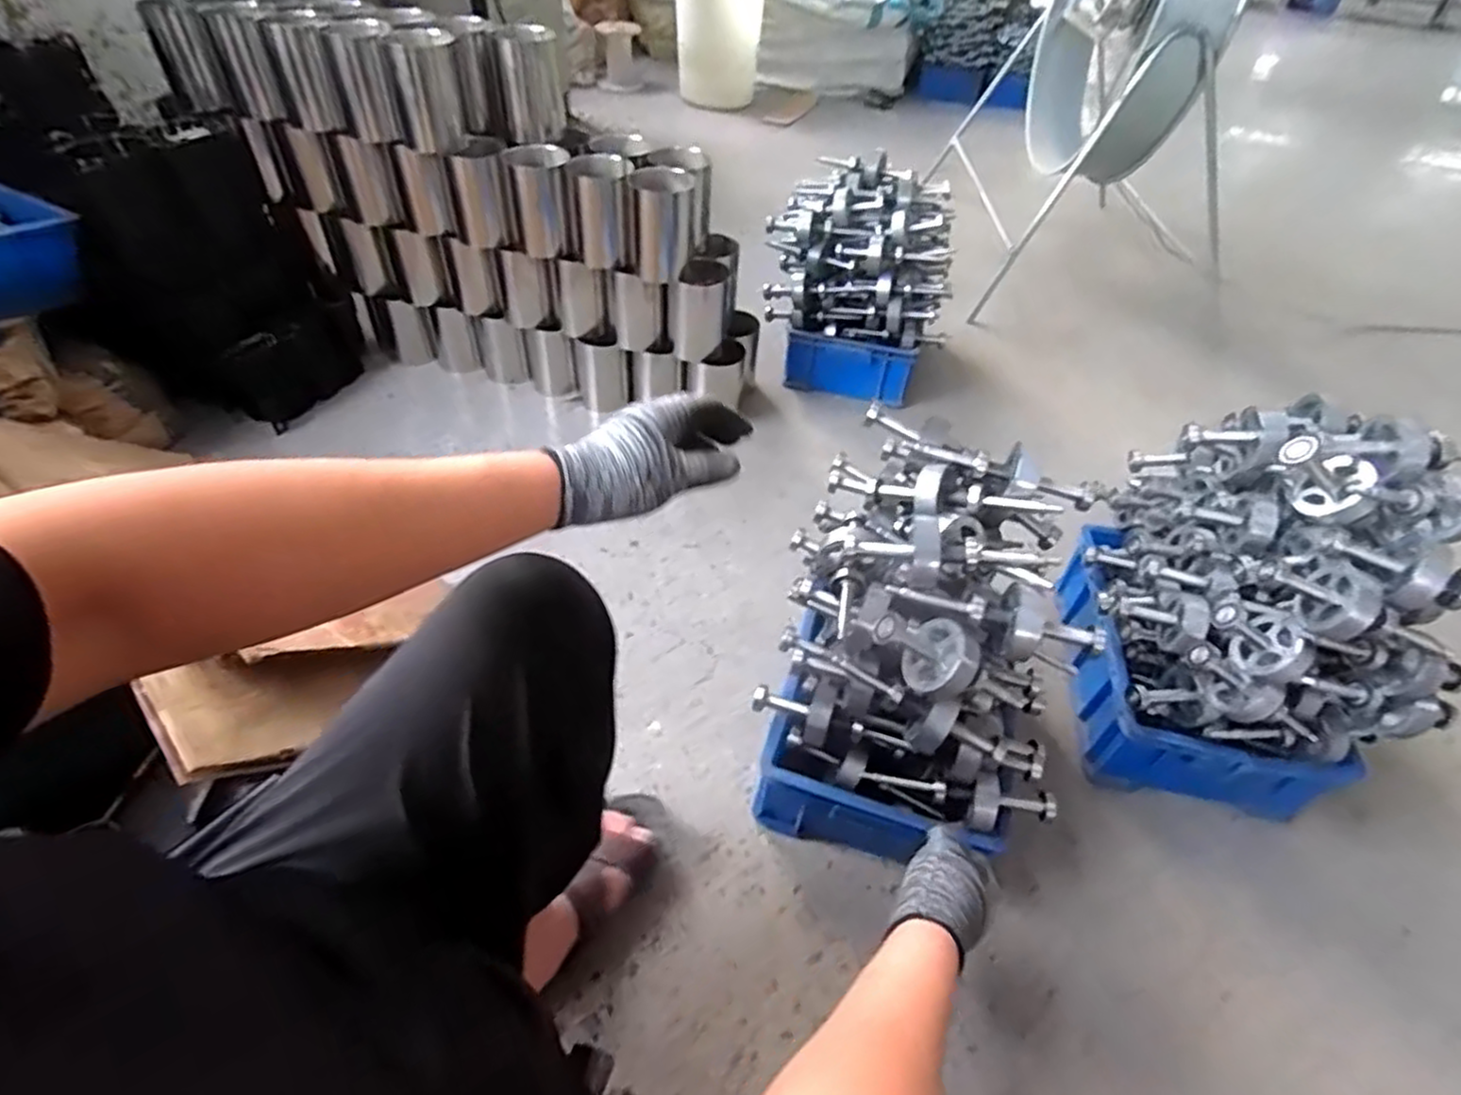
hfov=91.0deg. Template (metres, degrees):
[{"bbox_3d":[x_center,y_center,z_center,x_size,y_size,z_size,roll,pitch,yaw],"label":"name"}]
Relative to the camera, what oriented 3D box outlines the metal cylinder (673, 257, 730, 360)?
[{"bbox_3d":[-0.060,-0.484,1.448,0.107,0.162,0.123,4,47,-1],"label":"metal cylinder"}]

